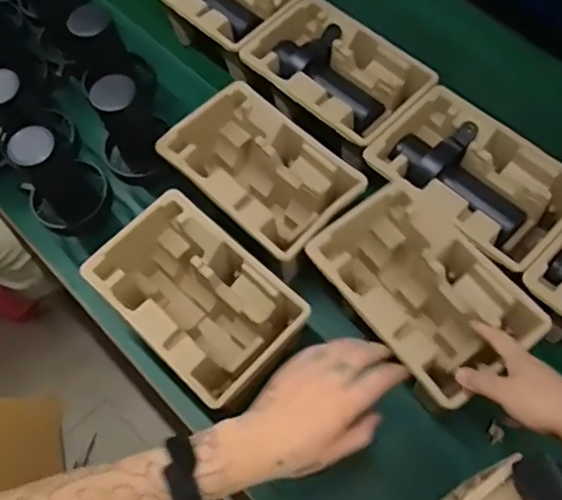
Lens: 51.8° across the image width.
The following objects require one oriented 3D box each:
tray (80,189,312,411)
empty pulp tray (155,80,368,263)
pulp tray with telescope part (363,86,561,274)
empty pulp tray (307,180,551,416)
[{"bbox_3d":[-0.094,0.067,0.681,0.230,0.115,0.147,41,73,19],"label":"tray"},{"bbox_3d":[-0.025,-0.084,0.728,0.226,0.101,0.136,41,73,19],"label":"empty pulp tray"},{"bbox_3d":[0.227,-0.082,0.695,0.229,0.055,0.146,41,74,19],"label":"pulp tray with telescope part"},{"bbox_3d":[0.150,0.054,0.650,0.144,0.109,0.221,-34,68,-12],"label":"empty pulp tray"}]

